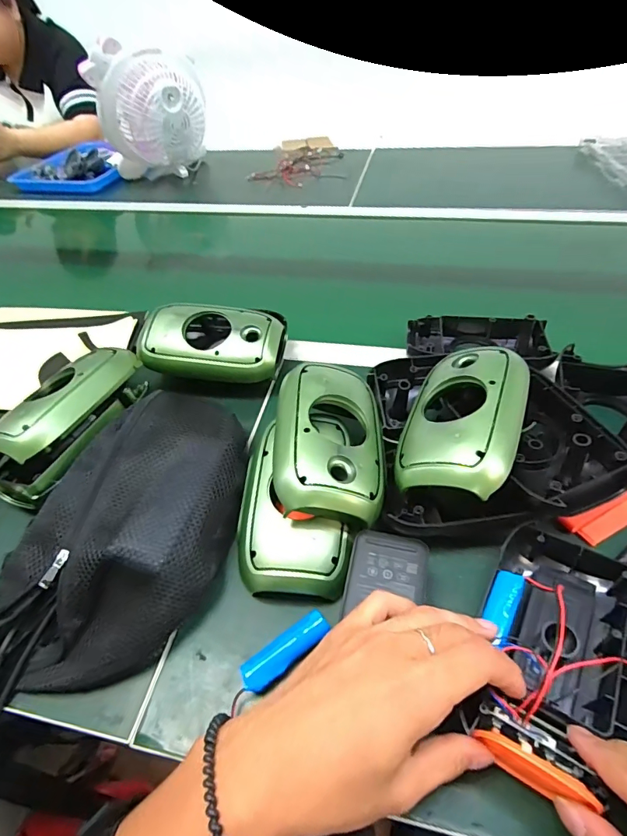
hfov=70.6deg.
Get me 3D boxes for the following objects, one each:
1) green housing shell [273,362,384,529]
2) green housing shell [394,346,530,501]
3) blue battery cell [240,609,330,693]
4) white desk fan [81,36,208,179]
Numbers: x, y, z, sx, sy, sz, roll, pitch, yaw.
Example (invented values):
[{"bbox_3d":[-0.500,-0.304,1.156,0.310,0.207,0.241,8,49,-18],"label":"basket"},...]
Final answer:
[{"bbox_3d":[0.017,0.015,0.374,0.096,0.034,0.148,14,48,-14],"label":"green housing shell"},{"bbox_3d":[0.124,-0.001,0.364,0.088,0.033,0.145,-5,45,36],"label":"green housing shell"},{"bbox_3d":[-0.019,0.164,0.312,0.066,0.015,0.021,-31,51,-23],"label":"blue battery cell"},{"bbox_3d":[-0.363,-0.684,1.013,0.238,0.254,0.127,-9,46,-4],"label":"white desk fan"}]

